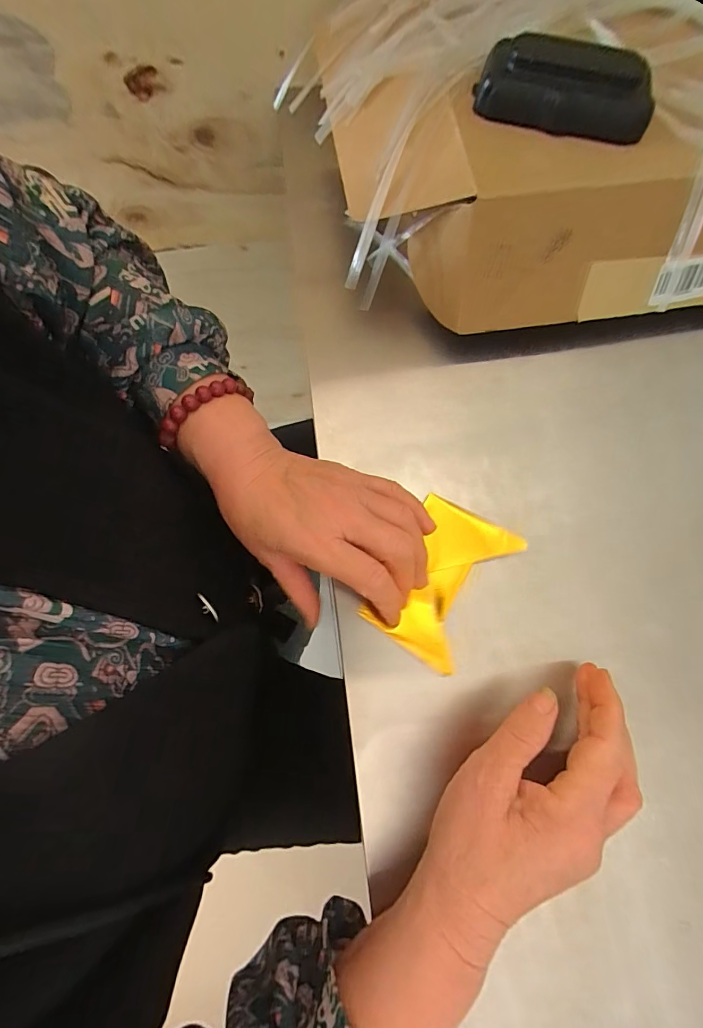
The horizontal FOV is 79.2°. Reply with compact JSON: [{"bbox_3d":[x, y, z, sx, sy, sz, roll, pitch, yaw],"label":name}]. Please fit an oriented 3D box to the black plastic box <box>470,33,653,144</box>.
[{"bbox_3d":[0.138,-0.272,0.271,0.109,0.033,0.043,9,70,1],"label":"black plastic box"}]

